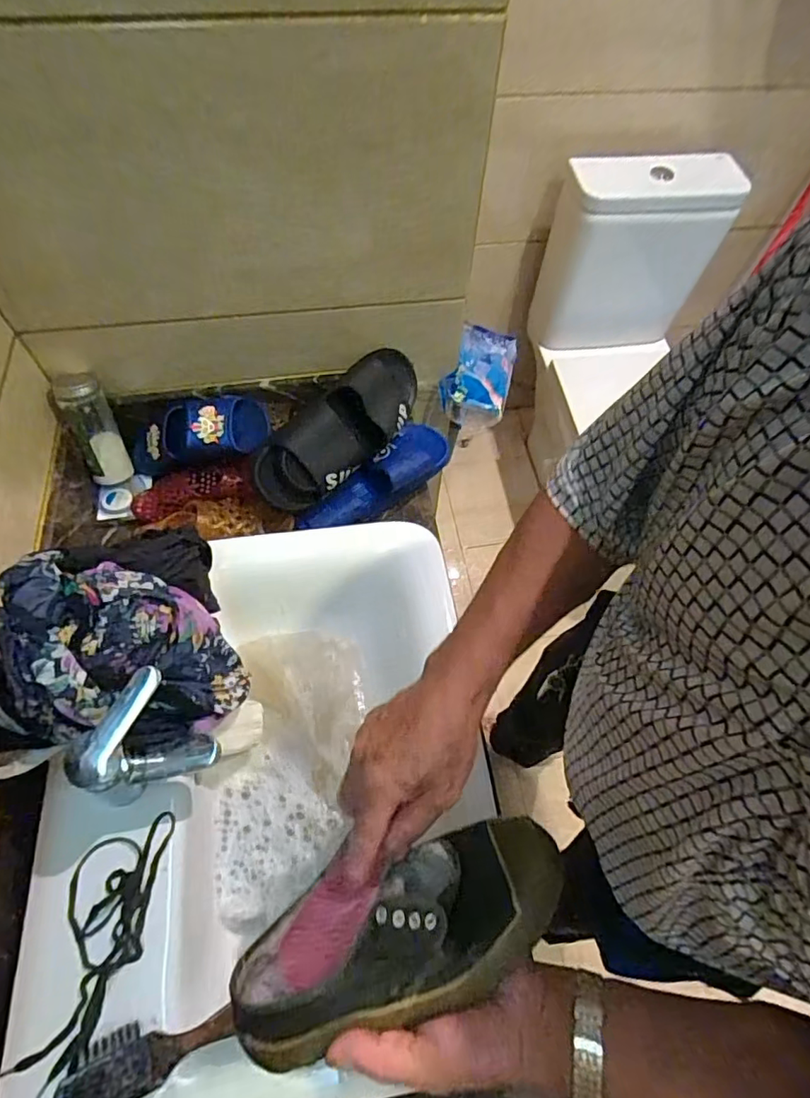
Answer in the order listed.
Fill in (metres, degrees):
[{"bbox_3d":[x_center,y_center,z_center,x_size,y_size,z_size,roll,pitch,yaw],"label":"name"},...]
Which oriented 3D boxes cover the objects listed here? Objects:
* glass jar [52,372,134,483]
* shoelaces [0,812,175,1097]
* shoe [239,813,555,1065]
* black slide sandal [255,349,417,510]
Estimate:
[{"bbox_3d":[-0.460,-0.174,0.812,0.062,0.159,0.051,-15,34,-11],"label":"glass jar"},{"bbox_3d":[-0.282,0.358,0.502,0.081,0.010,0.210,6,61,1],"label":"shoelaces"},{"bbox_3d":[-0.004,0.263,0.400,0.243,0.073,0.110,-23,65,-8],"label":"shoe"},{"bbox_3d":[-0.089,-0.177,0.795,0.106,0.075,0.305,36,66,16],"label":"black slide sandal"}]

